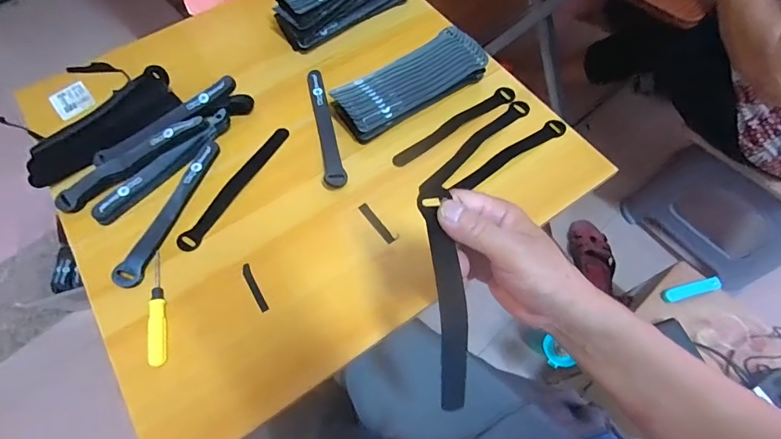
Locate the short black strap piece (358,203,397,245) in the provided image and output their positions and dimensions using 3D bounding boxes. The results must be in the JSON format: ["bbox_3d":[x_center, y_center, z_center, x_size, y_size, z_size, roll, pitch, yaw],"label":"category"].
[{"bbox_3d":[-0.016,0.004,0.482,0.011,0.005,0.064,-35,68,-14],"label":"short black strap piece"}]

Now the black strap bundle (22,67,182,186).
[{"bbox_3d":[-0.378,-0.124,0.533,0.205,0.043,0.088,-32,67,-13],"label":"black strap bundle"}]

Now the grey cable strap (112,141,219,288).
[{"bbox_3d":[-0.259,-0.012,0.484,0.028,0.013,0.196,17,66,10],"label":"grey cable strap"}]

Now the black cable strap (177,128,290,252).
[{"bbox_3d":[-0.191,-0.042,0.505,0.023,0.006,0.192,30,68,7],"label":"black cable strap"}]

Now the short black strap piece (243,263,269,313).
[{"bbox_3d":[-0.151,0.075,0.452,0.009,0.004,0.060,-29,67,-12],"label":"short black strap piece"}]

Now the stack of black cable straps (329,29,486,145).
[{"bbox_3d":[0.025,-0.180,0.544,0.203,0.046,0.080,-31,67,-13],"label":"stack of black cable straps"}]

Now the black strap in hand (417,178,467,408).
[{"bbox_3d":[0.041,0.056,0.293,0.022,0.020,0.161,-7,91,-2],"label":"black strap in hand"}]

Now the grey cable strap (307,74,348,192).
[{"bbox_3d":[-0.086,-0.125,0.535,0.025,0.017,0.193,-12,64,-4],"label":"grey cable strap"}]

